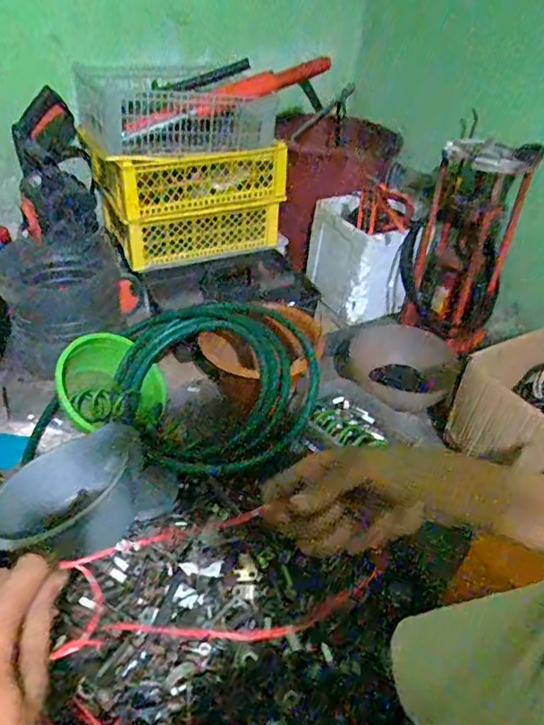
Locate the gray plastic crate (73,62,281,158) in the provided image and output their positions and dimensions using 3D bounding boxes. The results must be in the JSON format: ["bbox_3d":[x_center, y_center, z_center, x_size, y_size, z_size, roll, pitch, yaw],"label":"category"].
[{"bbox_3d":[-0.209,-0.592,1.178,0.375,0.161,0.276,-20,44,-27],"label":"gray plastic crate"}]

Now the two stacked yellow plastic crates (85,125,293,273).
[{"bbox_3d":[-0.204,-0.423,1.290,0.395,0.253,0.241,-17,42,-24],"label":"two stacked yellow plastic crates"}]

